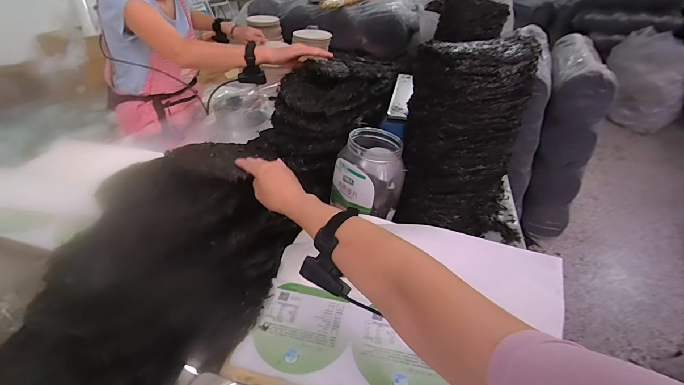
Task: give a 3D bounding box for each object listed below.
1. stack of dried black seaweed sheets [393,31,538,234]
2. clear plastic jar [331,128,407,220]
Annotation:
[{"bbox_3d":[0.233,-0.090,0.623,0.212,0.343,0.142,-6,38,-10],"label":"stack of dried black seaweed sheets"},{"bbox_3d":[0.060,-0.040,0.672,0.125,0.141,0.117,1,37,-1],"label":"clear plastic jar"}]

